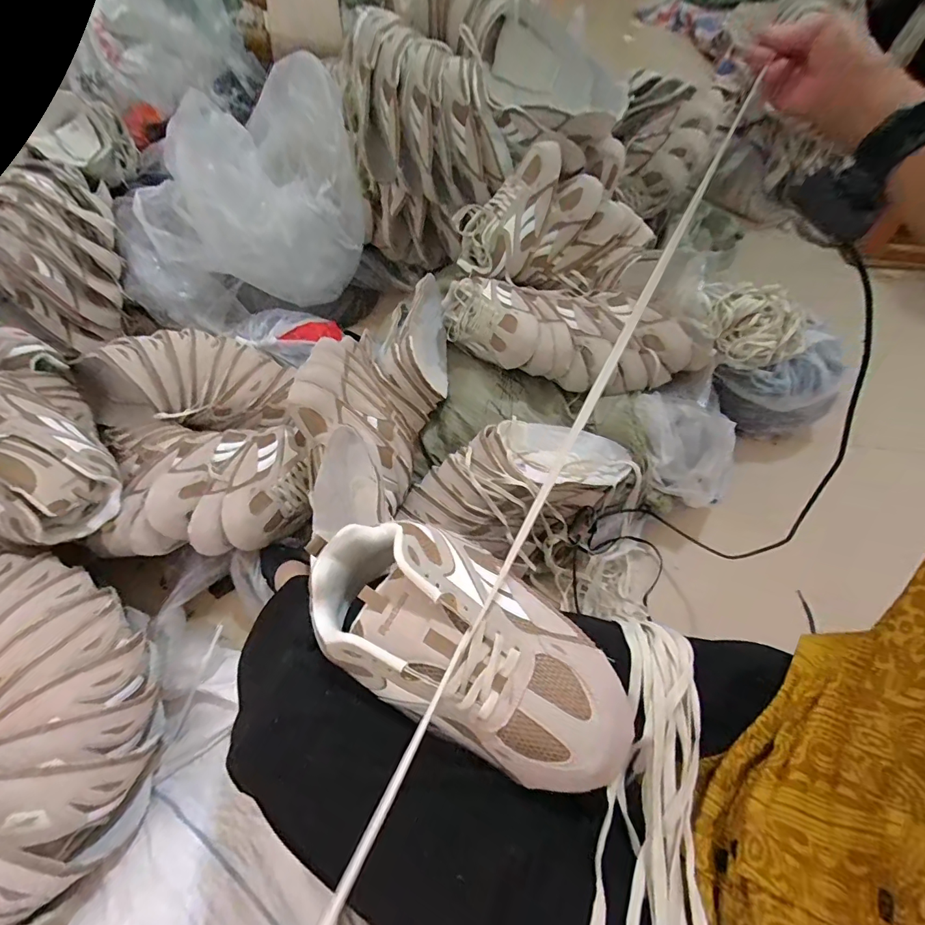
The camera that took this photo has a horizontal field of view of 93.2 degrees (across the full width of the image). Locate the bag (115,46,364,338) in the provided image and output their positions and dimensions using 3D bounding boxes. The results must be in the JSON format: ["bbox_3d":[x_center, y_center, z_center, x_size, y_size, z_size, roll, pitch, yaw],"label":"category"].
[{"bbox_3d":[-0.465,-0.530,0.916,0.507,0.320,0.380,-23,62,-15],"label":"bag"}]

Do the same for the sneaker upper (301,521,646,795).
[{"bbox_3d":[0.004,0.127,0.330,0.252,0.063,0.133,24,61,13],"label":"sneaker upper"}]

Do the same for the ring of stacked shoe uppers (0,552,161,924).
[{"bbox_3d":[-0.520,0.283,0.481,0.351,0.128,0.311,17,60,9],"label":"ring of stacked shoe uppers"}]

